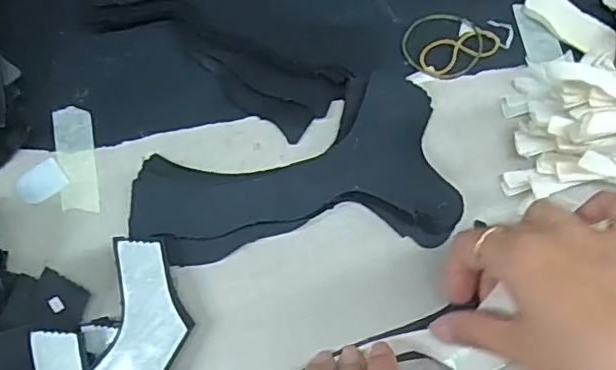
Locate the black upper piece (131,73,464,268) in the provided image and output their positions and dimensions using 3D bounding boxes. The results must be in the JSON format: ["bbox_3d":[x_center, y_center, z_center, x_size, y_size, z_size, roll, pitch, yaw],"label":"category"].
[{"bbox_3d":[-0.009,-0.010,0.359,0.187,0.020,0.103,-4,72,-1],"label":"black upper piece"}]

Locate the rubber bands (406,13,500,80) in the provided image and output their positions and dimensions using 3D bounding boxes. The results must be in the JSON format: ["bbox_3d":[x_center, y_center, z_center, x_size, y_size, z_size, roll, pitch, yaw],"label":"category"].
[{"bbox_3d":[0.094,-0.097,0.396,0.058,0.004,0.050,-34,75,-10],"label":"rubber bands"}]

